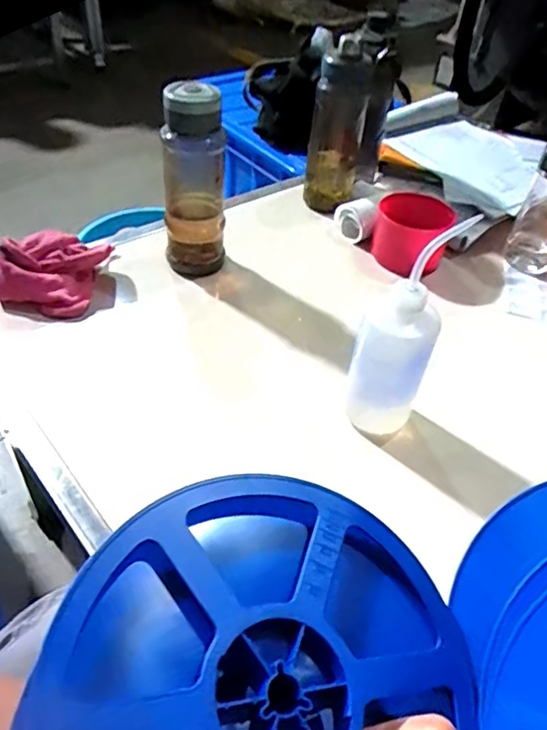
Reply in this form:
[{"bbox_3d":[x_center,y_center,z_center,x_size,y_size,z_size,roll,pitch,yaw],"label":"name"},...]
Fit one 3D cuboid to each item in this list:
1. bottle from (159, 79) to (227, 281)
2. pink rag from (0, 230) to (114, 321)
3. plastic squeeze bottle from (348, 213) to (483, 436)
[{"bbox_3d":[-0.097,-0.217,0.702,0.072,0.241,0.059,-2,44,-7],"label":"bottle"},{"bbox_3d":[-0.276,-0.120,0.713,0.114,0.063,0.120,10,43,6],"label":"pink rag"},{"bbox_3d":[0.118,-0.030,0.535,0.066,0.205,0.073,20,45,16],"label":"plastic squeeze bottle"}]

